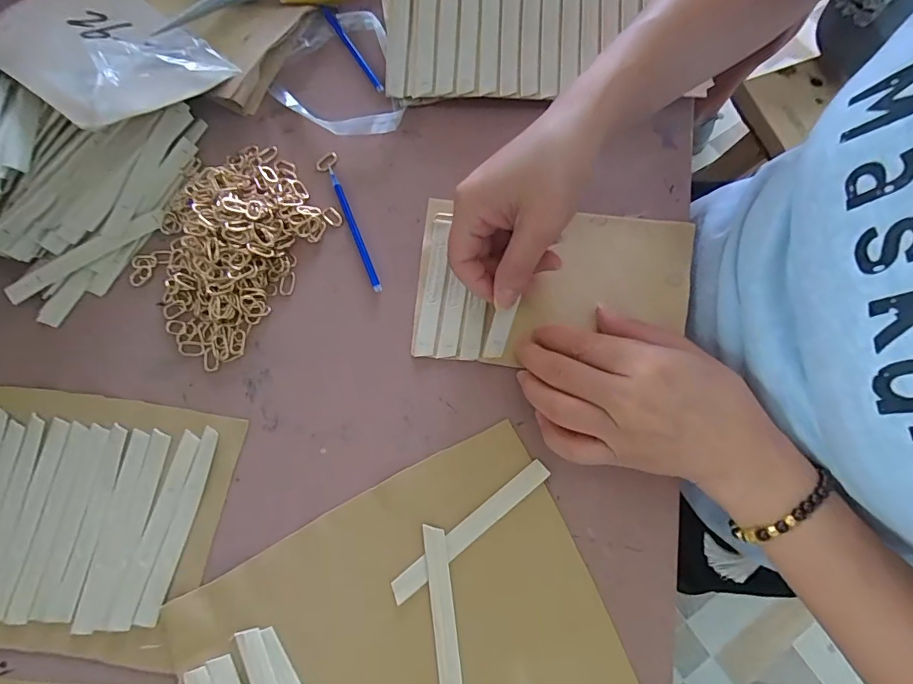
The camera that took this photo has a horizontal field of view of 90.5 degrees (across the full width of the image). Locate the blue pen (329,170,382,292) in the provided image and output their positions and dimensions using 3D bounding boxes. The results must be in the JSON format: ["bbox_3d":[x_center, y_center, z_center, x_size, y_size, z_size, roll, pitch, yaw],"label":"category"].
[{"bbox_3d":[-0.075,-0.083,0.329,0.006,0.005,0.104,-22,74,-6],"label":"blue pen"}]

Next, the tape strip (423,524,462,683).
[{"bbox_3d":[-0.007,0.169,0.263,0.013,0.004,0.116,-7,73,-2],"label":"tape strip"}]

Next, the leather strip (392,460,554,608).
[{"bbox_3d":[0.009,0.115,0.279,0.117,0.004,0.013,-38,75,-8],"label":"leather strip"}]

